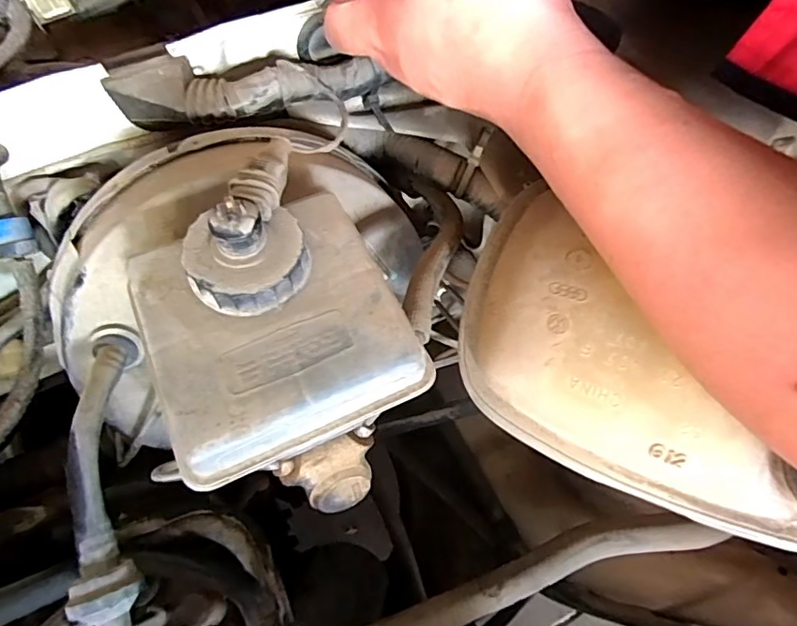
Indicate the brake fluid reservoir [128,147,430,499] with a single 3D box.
[{"bbox_3d":[-0.052,0.001,0.219,0.103,0.064,0.109,-26,65,-13],"label":"brake fluid reservoir"}]

